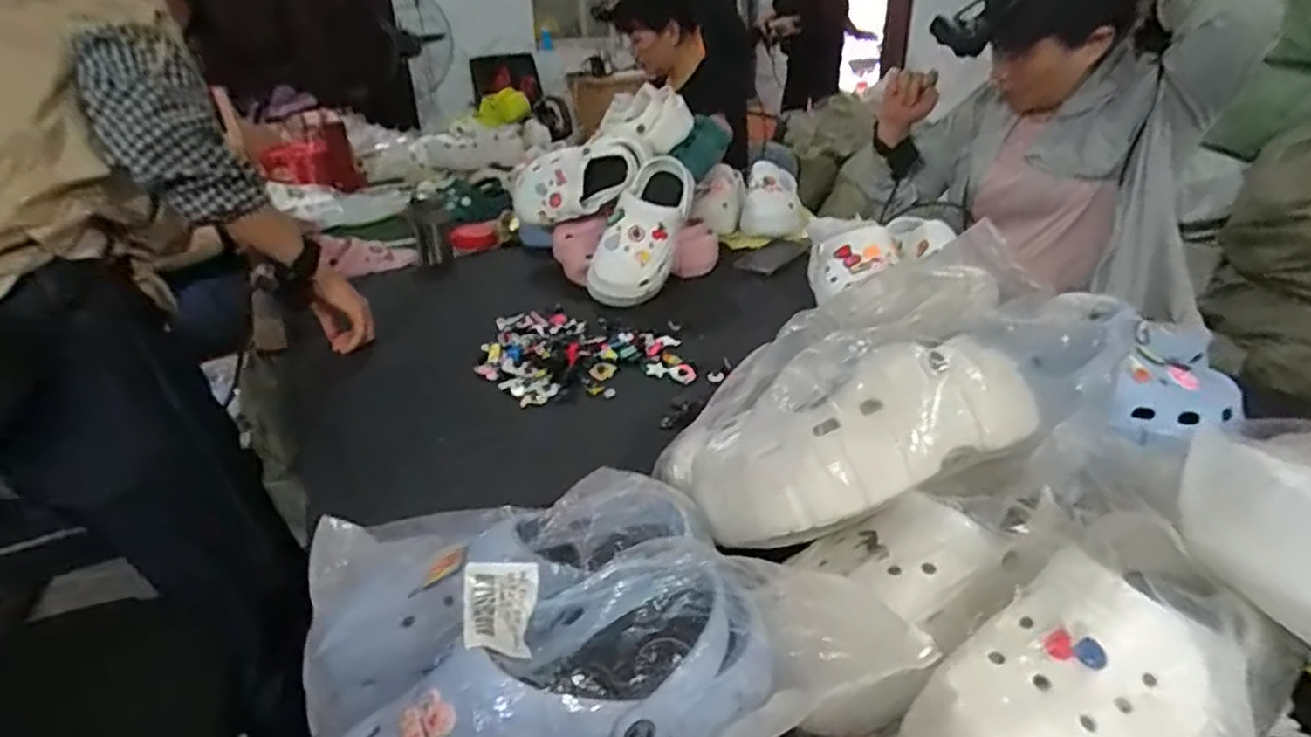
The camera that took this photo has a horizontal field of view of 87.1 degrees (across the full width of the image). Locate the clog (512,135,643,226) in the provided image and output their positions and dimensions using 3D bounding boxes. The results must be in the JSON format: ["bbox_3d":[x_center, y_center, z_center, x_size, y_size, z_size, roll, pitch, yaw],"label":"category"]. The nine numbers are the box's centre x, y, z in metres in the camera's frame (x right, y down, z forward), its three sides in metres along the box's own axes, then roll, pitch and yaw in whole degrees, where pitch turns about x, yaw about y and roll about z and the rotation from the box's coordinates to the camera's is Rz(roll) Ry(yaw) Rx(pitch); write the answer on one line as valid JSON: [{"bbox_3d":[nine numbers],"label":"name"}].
[{"bbox_3d":[-0.133,-0.325,1.189,0.267,0.114,0.087,-13,19,33],"label":"clog"}]

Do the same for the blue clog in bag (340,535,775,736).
[{"bbox_3d":[-0.060,0.172,0.350,0.238,0.087,0.101,-26,33,-12],"label":"blue clog in bag"}]

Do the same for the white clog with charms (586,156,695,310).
[{"bbox_3d":[-0.015,-0.218,1.080,0.105,0.101,0.246,13,67,26],"label":"white clog with charms"}]

